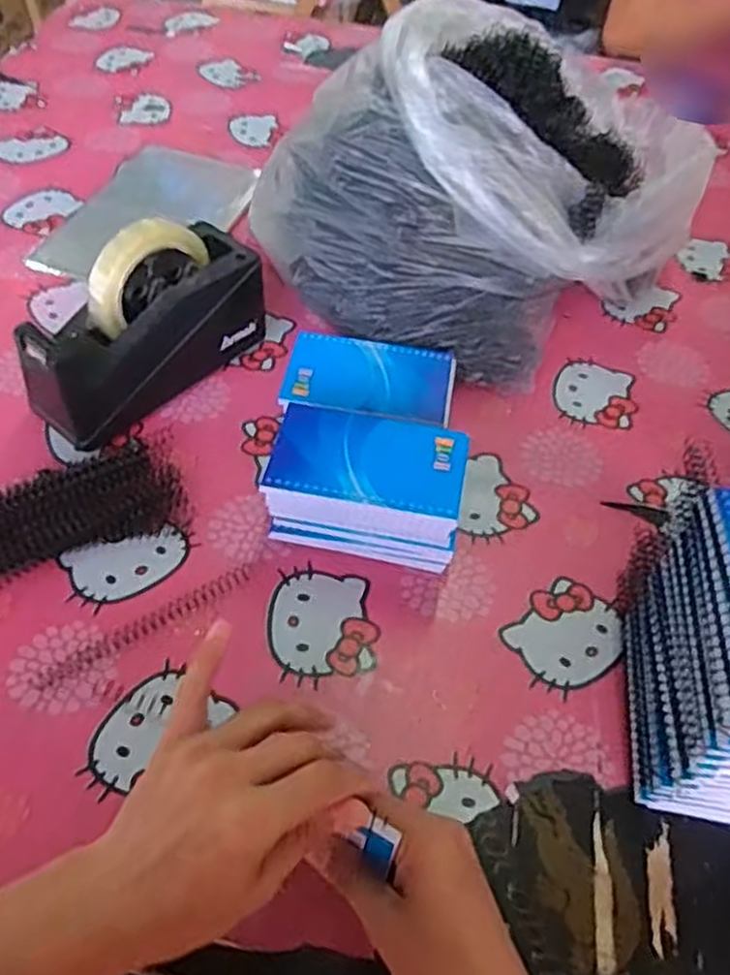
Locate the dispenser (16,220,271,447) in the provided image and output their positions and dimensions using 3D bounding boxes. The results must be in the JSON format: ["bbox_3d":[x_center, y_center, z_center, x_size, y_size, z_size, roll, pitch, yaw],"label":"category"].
[{"bbox_3d":[-0.174,-0.133,0.597,0.063,0.124,0.201,36,57,23],"label":"dispenser"}]

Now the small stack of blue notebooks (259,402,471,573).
[{"bbox_3d":[0.002,0.003,0.536,0.133,0.077,0.085,11,51,5],"label":"small stack of blue notebooks"}]

